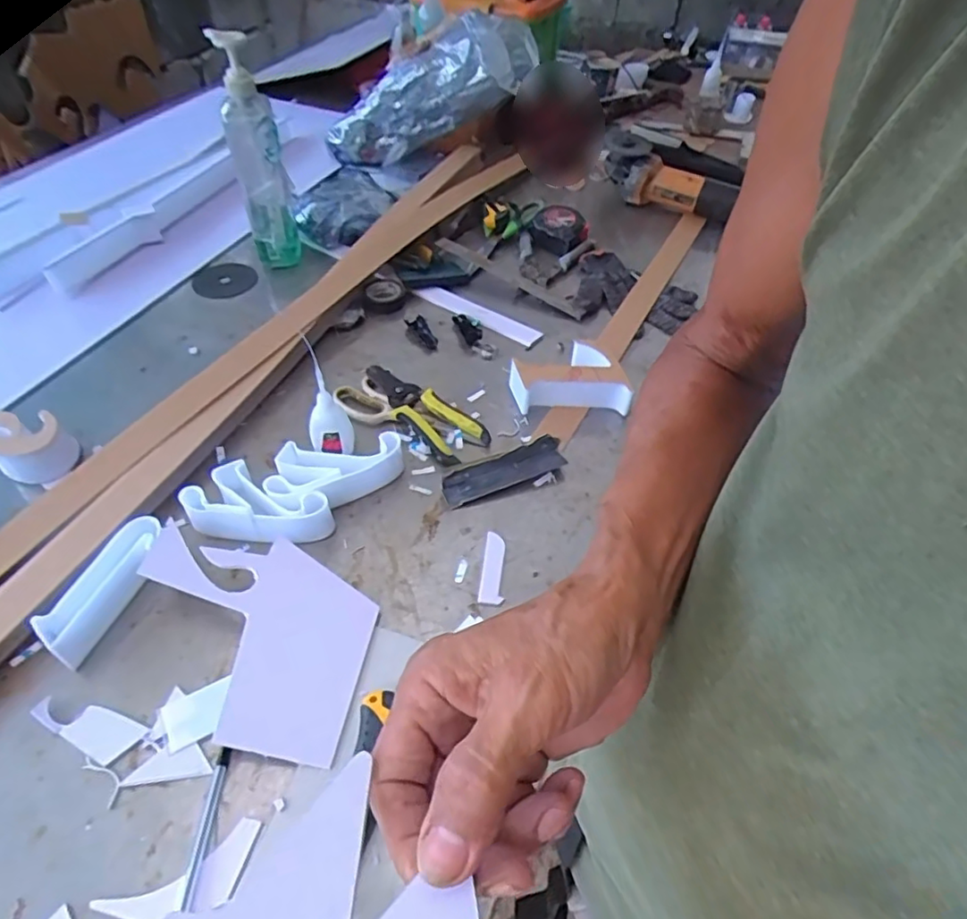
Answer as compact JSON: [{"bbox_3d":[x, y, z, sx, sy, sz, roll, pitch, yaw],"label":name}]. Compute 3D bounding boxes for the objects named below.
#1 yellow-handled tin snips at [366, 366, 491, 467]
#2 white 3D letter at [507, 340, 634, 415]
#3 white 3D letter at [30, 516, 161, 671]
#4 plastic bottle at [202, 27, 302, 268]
[{"bbox_3d":[-0.071,-0.058,0.703,0.059,0.021,0.169,-33,57,-28],"label":"yellow-handled tin snips"},{"bbox_3d":[0.098,-0.092,0.724,0.133,0.046,0.096,-4,48,-6],"label":"white 3D letter"},{"bbox_3d":[-0.323,0.112,0.532,0.047,0.040,0.127,16,50,12],"label":"white 3D letter"},{"bbox_3d":[-0.305,-0.404,0.829,0.060,0.286,0.068,-12,51,-13],"label":"plastic bottle"}]

